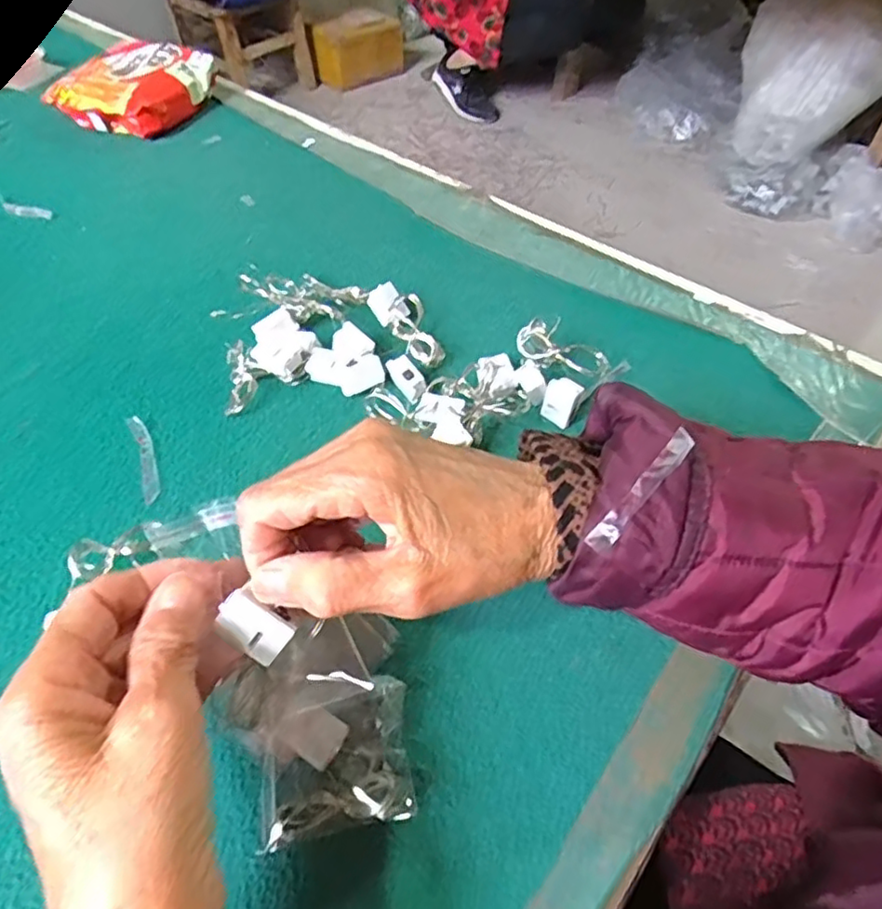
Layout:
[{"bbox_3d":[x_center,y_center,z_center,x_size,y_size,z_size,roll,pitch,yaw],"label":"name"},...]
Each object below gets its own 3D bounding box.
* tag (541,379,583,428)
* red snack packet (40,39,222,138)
[{"bbox_3d":[0.073,-0.033,0.389,0.021,0.030,0.006,32,32,26],"label":"tag"},{"bbox_3d":[-0.309,-0.369,0.646,0.122,0.045,0.134,20,52,14],"label":"red snack packet"}]

